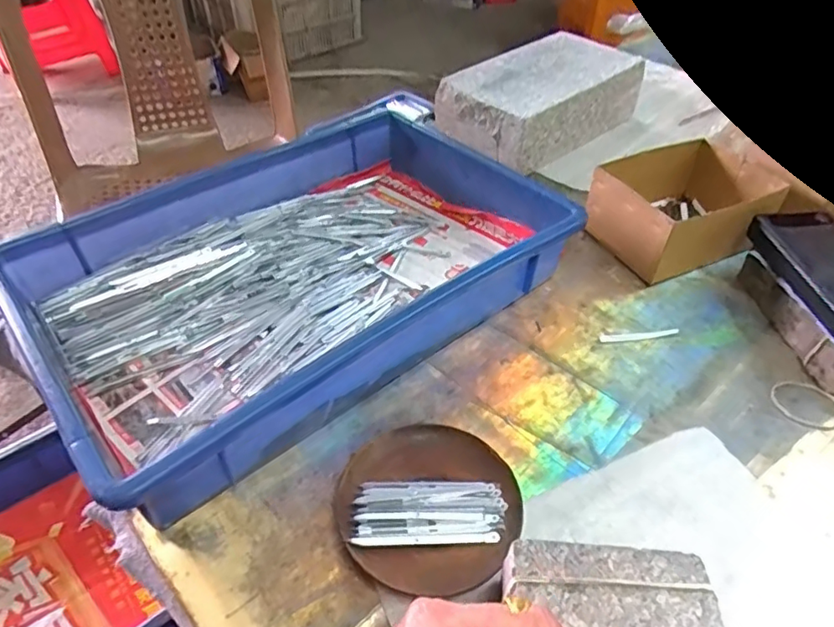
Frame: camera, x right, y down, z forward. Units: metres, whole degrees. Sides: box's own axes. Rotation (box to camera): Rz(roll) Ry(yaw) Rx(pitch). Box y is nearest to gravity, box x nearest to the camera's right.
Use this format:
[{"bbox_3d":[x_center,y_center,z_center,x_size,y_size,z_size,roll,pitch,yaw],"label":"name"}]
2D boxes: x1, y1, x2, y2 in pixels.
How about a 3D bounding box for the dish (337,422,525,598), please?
[{"bbox_3d":[0.009,0.123,0.372,0.114,0.013,0.110,1,45,-1],"label":"dish"}]

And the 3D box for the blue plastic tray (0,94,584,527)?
[{"bbox_3d":[-0.096,-0.042,0.499,0.422,0.077,0.276,-31,53,-28],"label":"blue plastic tray"}]

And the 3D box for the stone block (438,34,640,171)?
[{"bbox_3d":[0.158,-0.276,0.732,0.242,0.085,0.139,-33,54,-30],"label":"stone block"}]

